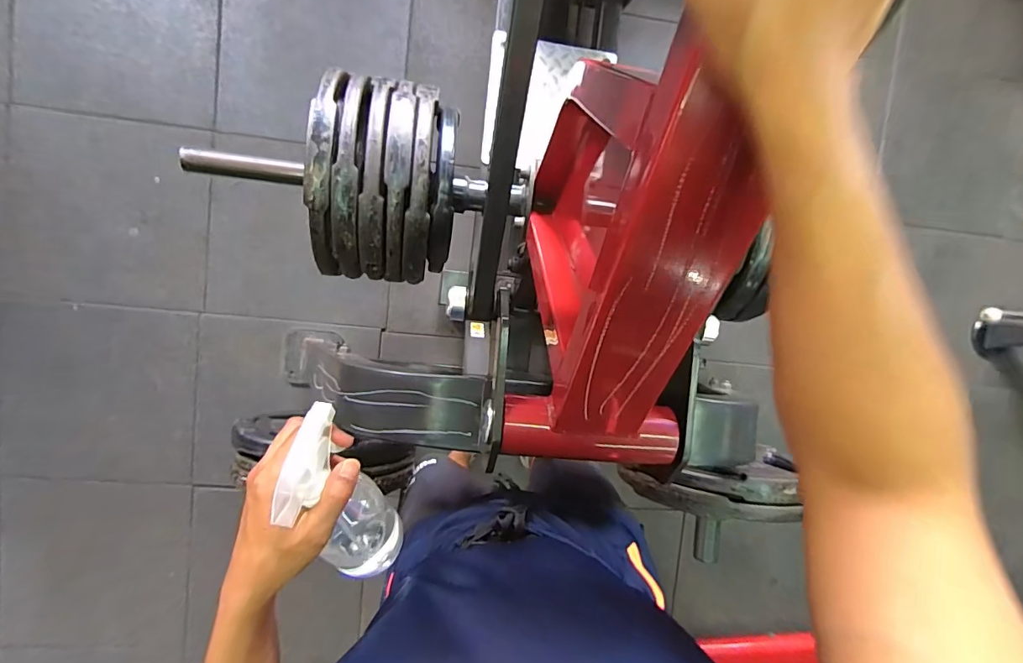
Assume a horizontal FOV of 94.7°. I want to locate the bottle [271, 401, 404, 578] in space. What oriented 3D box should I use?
[{"bbox_3d":[-0.149,0.159,0.415,0.065,0.069,0.208,-13,134,-7],"label":"bottle"}]

